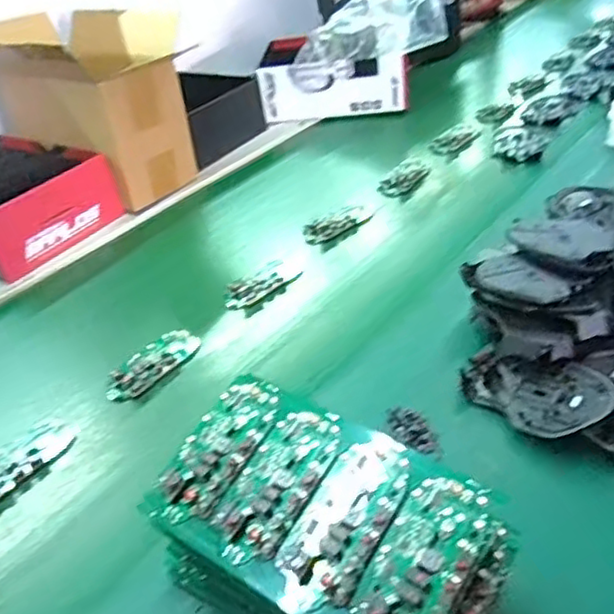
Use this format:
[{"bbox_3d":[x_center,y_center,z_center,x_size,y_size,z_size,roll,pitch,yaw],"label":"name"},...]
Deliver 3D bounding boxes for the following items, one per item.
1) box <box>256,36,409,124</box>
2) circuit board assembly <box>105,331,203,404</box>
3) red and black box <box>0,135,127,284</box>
[{"bbox_3d":[0.048,-0.401,1.123,0.241,0.094,0.160,-3,37,6],"label":"box"},{"bbox_3d":[-0.149,0.055,0.636,0.043,0.015,0.107,19,44,31],"label":"circuit board assembly"},{"bbox_3d":[-0.420,-0.149,0.881,0.278,0.090,0.191,18,44,31],"label":"red and black box"}]

